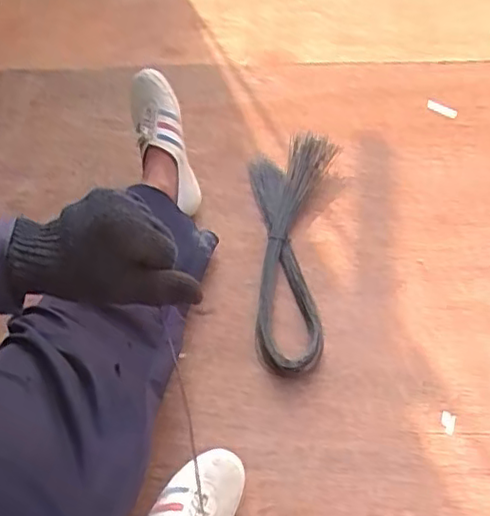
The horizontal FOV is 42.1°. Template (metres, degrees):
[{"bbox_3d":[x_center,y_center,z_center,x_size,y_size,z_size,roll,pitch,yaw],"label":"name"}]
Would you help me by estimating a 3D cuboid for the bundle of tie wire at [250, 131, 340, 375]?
[{"bbox_3d":[0.084,-0.030,0.978,0.147,0.048,0.441,-4,53,3],"label":"bundle of tie wire"}]

